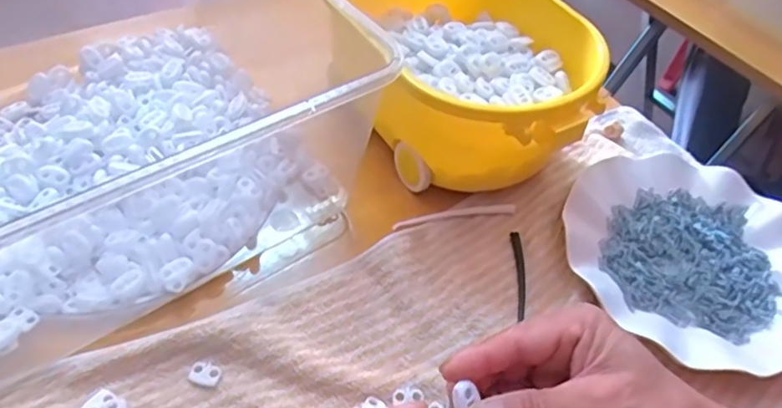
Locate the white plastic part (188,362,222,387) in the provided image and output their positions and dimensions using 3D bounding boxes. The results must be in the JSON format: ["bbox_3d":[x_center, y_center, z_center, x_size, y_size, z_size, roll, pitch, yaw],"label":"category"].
[{"bbox_3d":[-0.111,0.101,0.367,0.019,0.004,0.014,11,49,5],"label":"white plastic part"}]

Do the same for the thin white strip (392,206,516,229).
[{"bbox_3d":[0.048,0.008,0.461,0.093,0.004,0.010,-6,50,-10],"label":"thin white strip"}]

